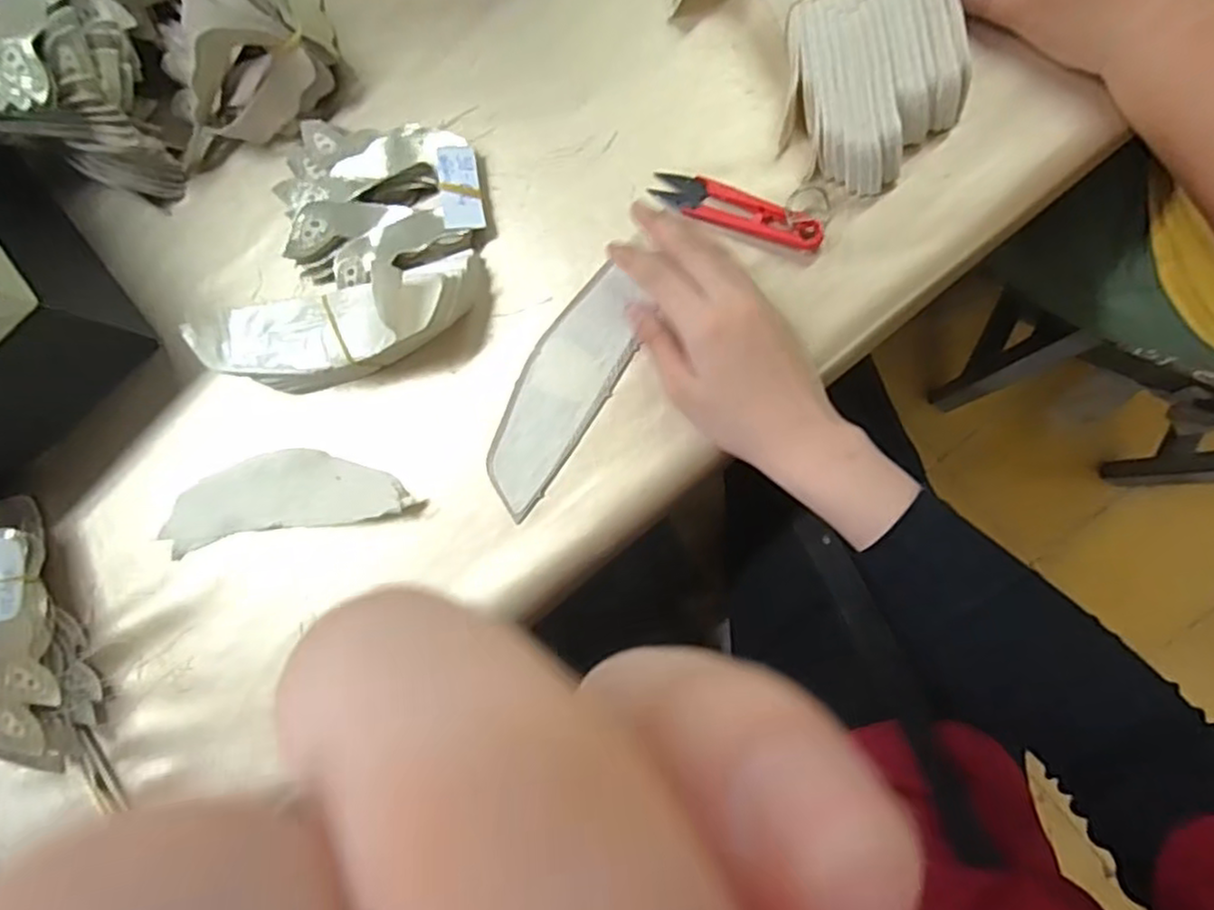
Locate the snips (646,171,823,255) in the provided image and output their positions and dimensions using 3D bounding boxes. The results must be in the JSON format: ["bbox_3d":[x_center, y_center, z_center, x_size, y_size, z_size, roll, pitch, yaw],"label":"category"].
[{"bbox_3d":[0.075,-0.142,0.413,0.100,0.015,0.023,25,91,8],"label":"snips"}]

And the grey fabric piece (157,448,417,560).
[{"bbox_3d":[-0.202,0.023,0.438,0.156,0.019,0.051,-10,86,7],"label":"grey fabric piece"}]

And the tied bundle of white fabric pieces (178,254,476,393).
[{"bbox_3d":[-0.154,-0.073,0.416,0.156,0.068,0.055,-15,86,7],"label":"tied bundle of white fabric pieces"}]

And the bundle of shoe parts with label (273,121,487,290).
[{"bbox_3d":[-0.137,-0.153,0.435,0.118,0.033,0.092,1,88,8],"label":"bundle of shoe parts with label"}]

